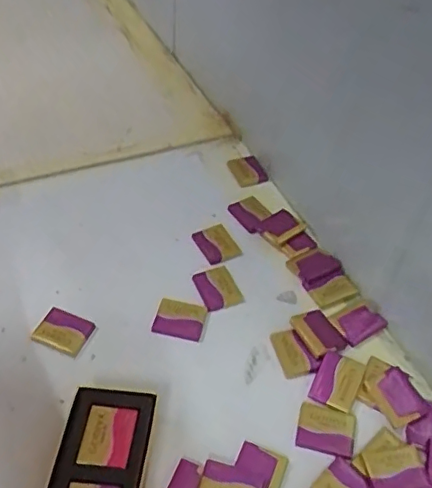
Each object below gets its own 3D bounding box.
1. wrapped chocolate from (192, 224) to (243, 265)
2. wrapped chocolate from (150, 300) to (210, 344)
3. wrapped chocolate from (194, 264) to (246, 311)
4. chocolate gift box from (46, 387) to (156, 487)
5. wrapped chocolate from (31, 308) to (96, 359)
[{"bbox_3d":[0.001,0.000,0.517,0.032,0.007,0.045,-19,49,-20],"label":"wrapped chocolate"},{"bbox_3d":[-0.029,0.062,0.456,0.042,0.013,0.029,12,46,9],"label":"wrapped chocolate"},{"bbox_3d":[0.001,0.037,0.482,0.032,0.004,0.043,-17,49,-19],"label":"wrapped chocolate"},{"bbox_3d":[-0.074,0.150,0.349,0.056,0.034,0.114,5,45,2],"label":"chocolate gift box"},{"bbox_3d":[-0.121,0.070,0.444,0.039,0.010,0.034,19,47,15],"label":"wrapped chocolate"}]

